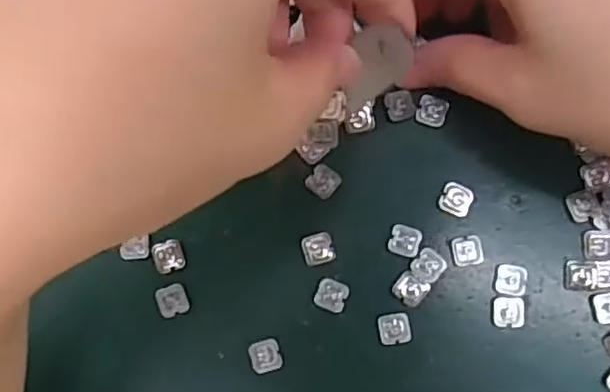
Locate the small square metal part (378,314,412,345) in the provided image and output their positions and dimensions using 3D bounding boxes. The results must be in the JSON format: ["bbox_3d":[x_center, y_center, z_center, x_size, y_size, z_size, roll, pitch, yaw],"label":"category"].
[{"bbox_3d":[0.031,0.045,0.218,0.010,0.004,0.010,-10,84,1],"label":"small square metal part"}]

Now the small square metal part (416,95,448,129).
[{"bbox_3d":[0.044,-0.030,0.224,0.010,0.004,0.010,14,84,3],"label":"small square metal part"}]

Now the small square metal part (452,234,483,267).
[{"bbox_3d":[0.056,0.019,0.220,0.010,0.004,0.010,-6,84,1],"label":"small square metal part"}]

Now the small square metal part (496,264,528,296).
[{"bbox_3d":[0.071,0.028,0.218,0.011,0.004,0.010,4,84,2],"label":"small square metal part"}]

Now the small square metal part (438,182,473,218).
[{"bbox_3d":[0.052,0.001,0.222,0.011,0.004,0.011,23,85,4],"label":"small square metal part"}]

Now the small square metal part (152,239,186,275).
[{"bbox_3d":[-0.047,0.021,0.223,0.010,0.004,0.011,-19,83,0],"label":"small square metal part"}]

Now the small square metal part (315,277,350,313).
[{"bbox_3d":[0.009,0.034,0.220,0.010,0.004,0.010,23,85,4],"label":"small square metal part"}]

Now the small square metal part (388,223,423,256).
[{"bbox_3d":[0.034,0.015,0.220,0.010,0.004,0.010,14,84,3],"label":"small square metal part"}]

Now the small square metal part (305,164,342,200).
[{"bbox_3d":[0.007,-0.005,0.224,0.011,0.004,0.010,38,86,5],"label":"small square metal part"}]

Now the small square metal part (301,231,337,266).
[{"bbox_3d":[0.004,0.018,0.222,0.011,0.004,0.011,-17,83,0],"label":"small square metal part"}]

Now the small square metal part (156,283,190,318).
[{"bbox_3d":[-0.046,0.036,0.222,0.010,0.004,0.010,-17,83,0],"label":"small square metal part"}]

